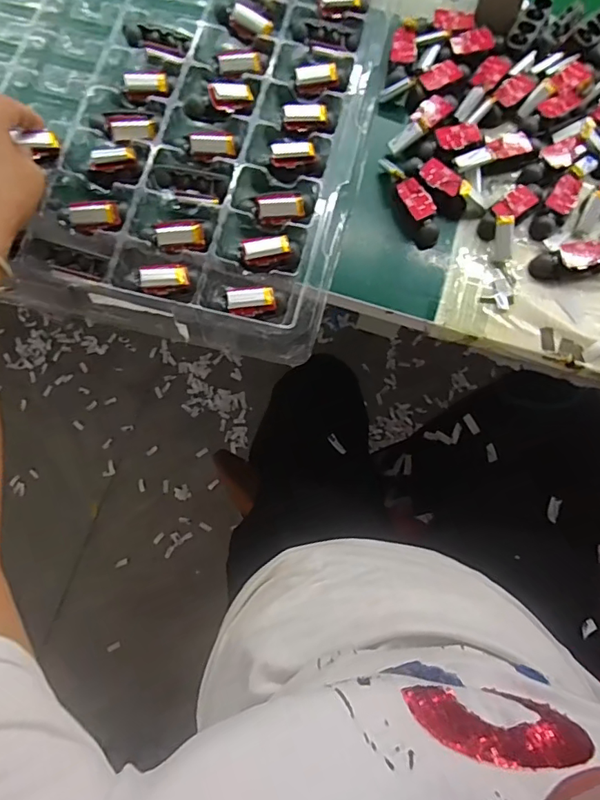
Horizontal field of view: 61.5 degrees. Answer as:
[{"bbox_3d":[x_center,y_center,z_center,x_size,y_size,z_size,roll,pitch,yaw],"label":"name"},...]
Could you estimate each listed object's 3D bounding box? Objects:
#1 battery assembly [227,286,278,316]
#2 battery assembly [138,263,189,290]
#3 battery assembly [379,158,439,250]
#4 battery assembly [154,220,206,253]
[{"bbox_3d":[-0.037,-0.074,0.388,0.036,0.024,0.018,-8,75,-3],"label":"battery assembly"},{"bbox_3d":[-0.105,-0.097,0.392,0.036,0.015,0.021,-4,77,-3],"label":"battery assembly"},{"bbox_3d":[0.093,-0.169,0.427,0.028,0.031,0.081,-16,75,-6],"label":"battery assembly"},{"bbox_3d":[-0.095,-0.129,0.401,0.037,0.021,0.020,-4,75,-2],"label":"battery assembly"}]

